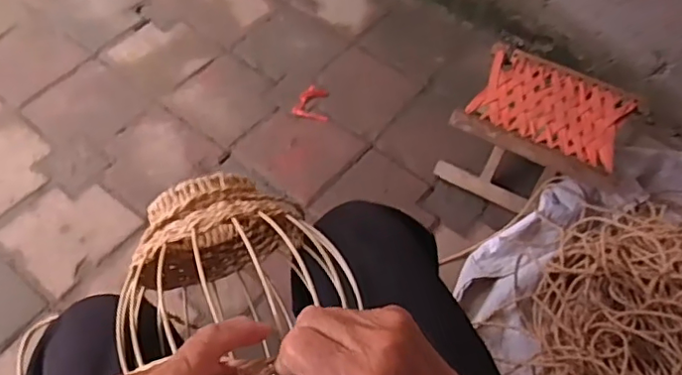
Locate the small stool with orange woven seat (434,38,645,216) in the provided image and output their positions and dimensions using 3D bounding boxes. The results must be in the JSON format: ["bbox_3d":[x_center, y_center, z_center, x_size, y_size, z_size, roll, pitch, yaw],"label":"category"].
[{"bbox_3d":[0.350,-0.083,1.076,0.276,0.189,0.240,23,58,11],"label":"small stool with orange woven seat"}]

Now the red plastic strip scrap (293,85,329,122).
[{"bbox_3d":[-0.061,-0.175,1.202,0.071,0.019,0.078,3,57,-2],"label":"red plastic strip scrap"}]

